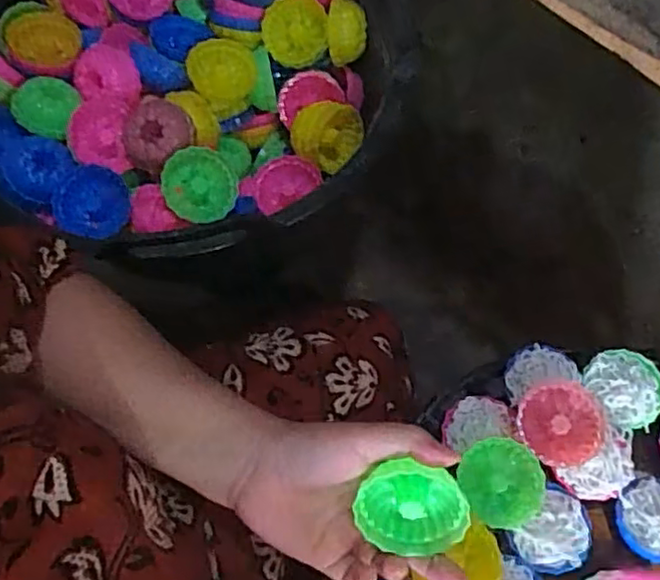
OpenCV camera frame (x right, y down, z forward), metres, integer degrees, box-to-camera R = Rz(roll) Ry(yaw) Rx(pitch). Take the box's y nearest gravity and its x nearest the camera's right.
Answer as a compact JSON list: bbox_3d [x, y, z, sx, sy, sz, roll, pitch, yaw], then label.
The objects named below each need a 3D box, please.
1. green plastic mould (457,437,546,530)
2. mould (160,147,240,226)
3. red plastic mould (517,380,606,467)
[{"bbox_3d":[0.125,0.142,0.486,0.057,0.026,0.059,-1,65,3],"label":"green plastic mould"},{"bbox_3d":[-0.108,-0.087,0.558,0.060,0.064,0.028,-22,29,-8],"label":"mould"},{"bbox_3d":[0.176,0.099,0.498,0.056,0.022,0.060,-1,65,3],"label":"red plastic mould"}]

